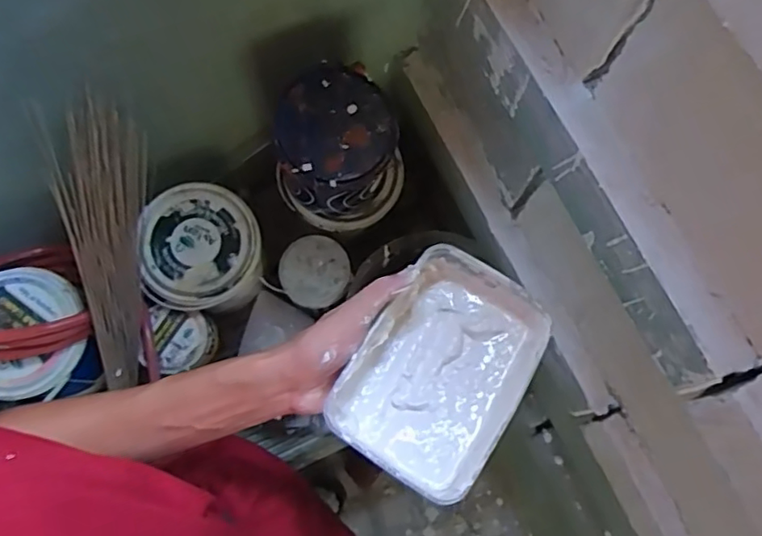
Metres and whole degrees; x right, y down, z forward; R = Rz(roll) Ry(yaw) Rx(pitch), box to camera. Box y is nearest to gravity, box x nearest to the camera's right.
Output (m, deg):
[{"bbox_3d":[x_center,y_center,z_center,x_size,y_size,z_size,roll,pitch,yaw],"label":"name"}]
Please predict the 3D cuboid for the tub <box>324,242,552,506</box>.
[{"bbox_3d":[0.046,0.074,0.447,0.113,0.049,0.167,32,74,8],"label":"tub"}]

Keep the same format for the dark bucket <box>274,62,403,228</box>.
[{"bbox_3d":[-0.048,-0.150,0.817,0.146,0.223,0.172,39,75,10],"label":"dark bucket"}]

